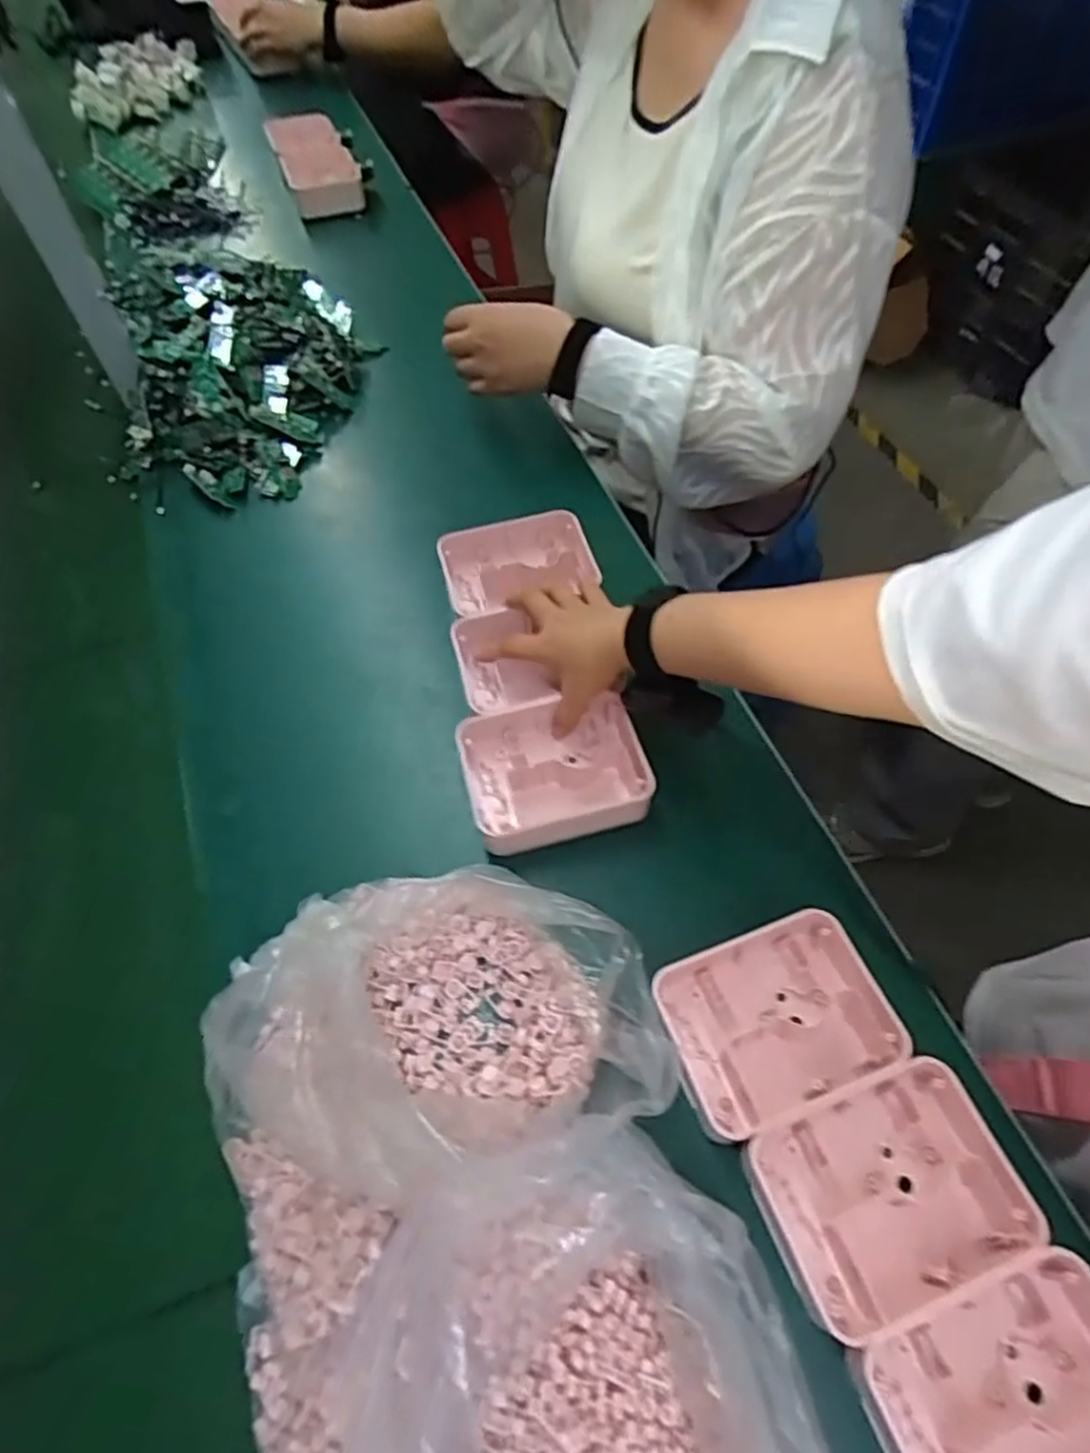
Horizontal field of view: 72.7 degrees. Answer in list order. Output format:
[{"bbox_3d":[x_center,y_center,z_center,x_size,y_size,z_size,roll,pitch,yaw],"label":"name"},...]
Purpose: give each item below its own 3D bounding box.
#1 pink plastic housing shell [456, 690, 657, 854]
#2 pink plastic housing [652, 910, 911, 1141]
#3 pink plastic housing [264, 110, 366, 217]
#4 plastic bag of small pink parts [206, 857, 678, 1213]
[{"bbox_3d":[0.005,0.029,0.553,0.125,0.043,0.111,-13,60,-7],"label":"pink plastic housing shell"},{"bbox_3d":[0.139,0.180,0.459,0.128,0.040,0.101,-17,59,-8],"label":"pink plastic housing"},{"bbox_3d":[-0.336,-0.823,1.078,0.097,0.044,0.220,-20,59,-10],"label":"pink plastic housing"},{"bbox_3d":[-0.065,0.166,0.442,0.244,0.081,0.180,-12,58,-5],"label":"plastic bag of small pink parts"}]

